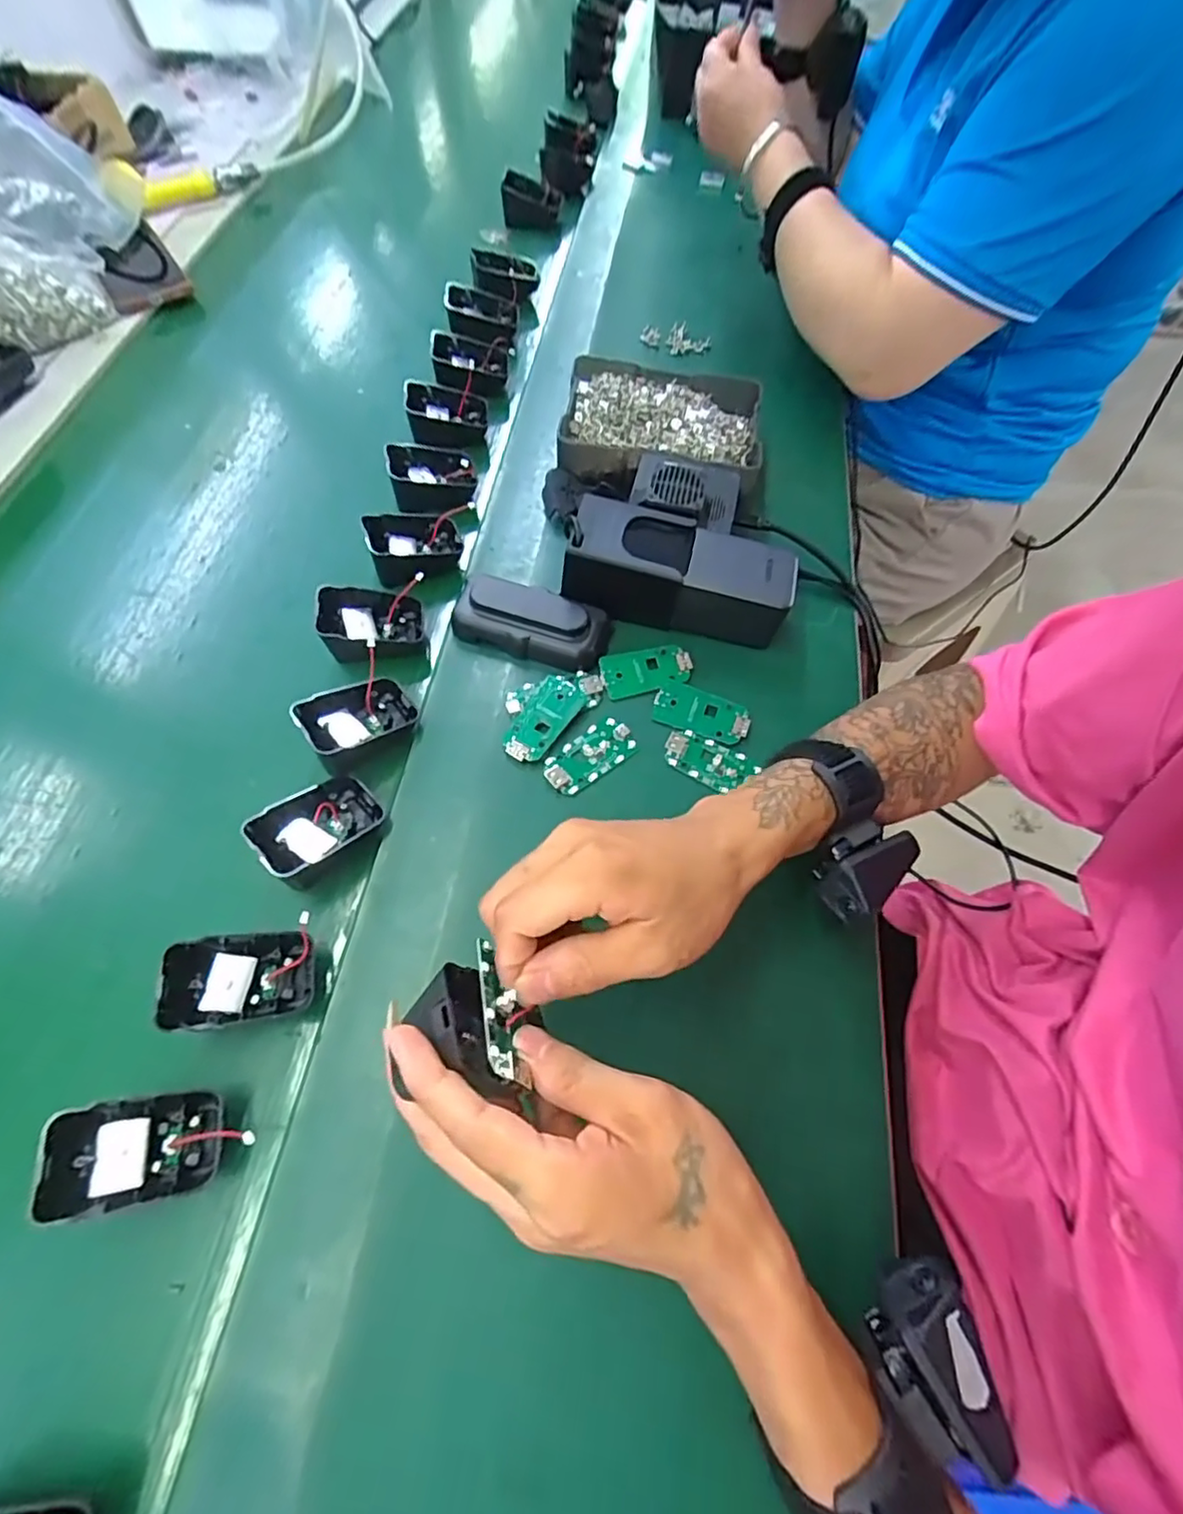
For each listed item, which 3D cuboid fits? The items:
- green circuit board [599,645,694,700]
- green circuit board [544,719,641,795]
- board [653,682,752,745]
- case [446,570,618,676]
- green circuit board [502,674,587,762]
[{"bbox_3d":[0.038,-0.061,0.432,0.063,0.006,0.032,-13,63,-6],"label":"green circuit board"},{"bbox_3d":[-0.001,-0.001,0.402,0.062,0.005,0.032,-36,68,-17],"label":"green circuit board"},{"bbox_3d":[0.074,-0.030,0.420,0.062,0.005,0.031,19,64,10],"label":"board"},{"bbox_3d":[-0.042,-0.096,0.436,0.104,0.026,0.052,15,63,8],"label":"case"},{"bbox_3d":[-0.031,-0.025,0.410,0.032,0.006,0.065,27,66,14],"label":"green circuit board"}]

